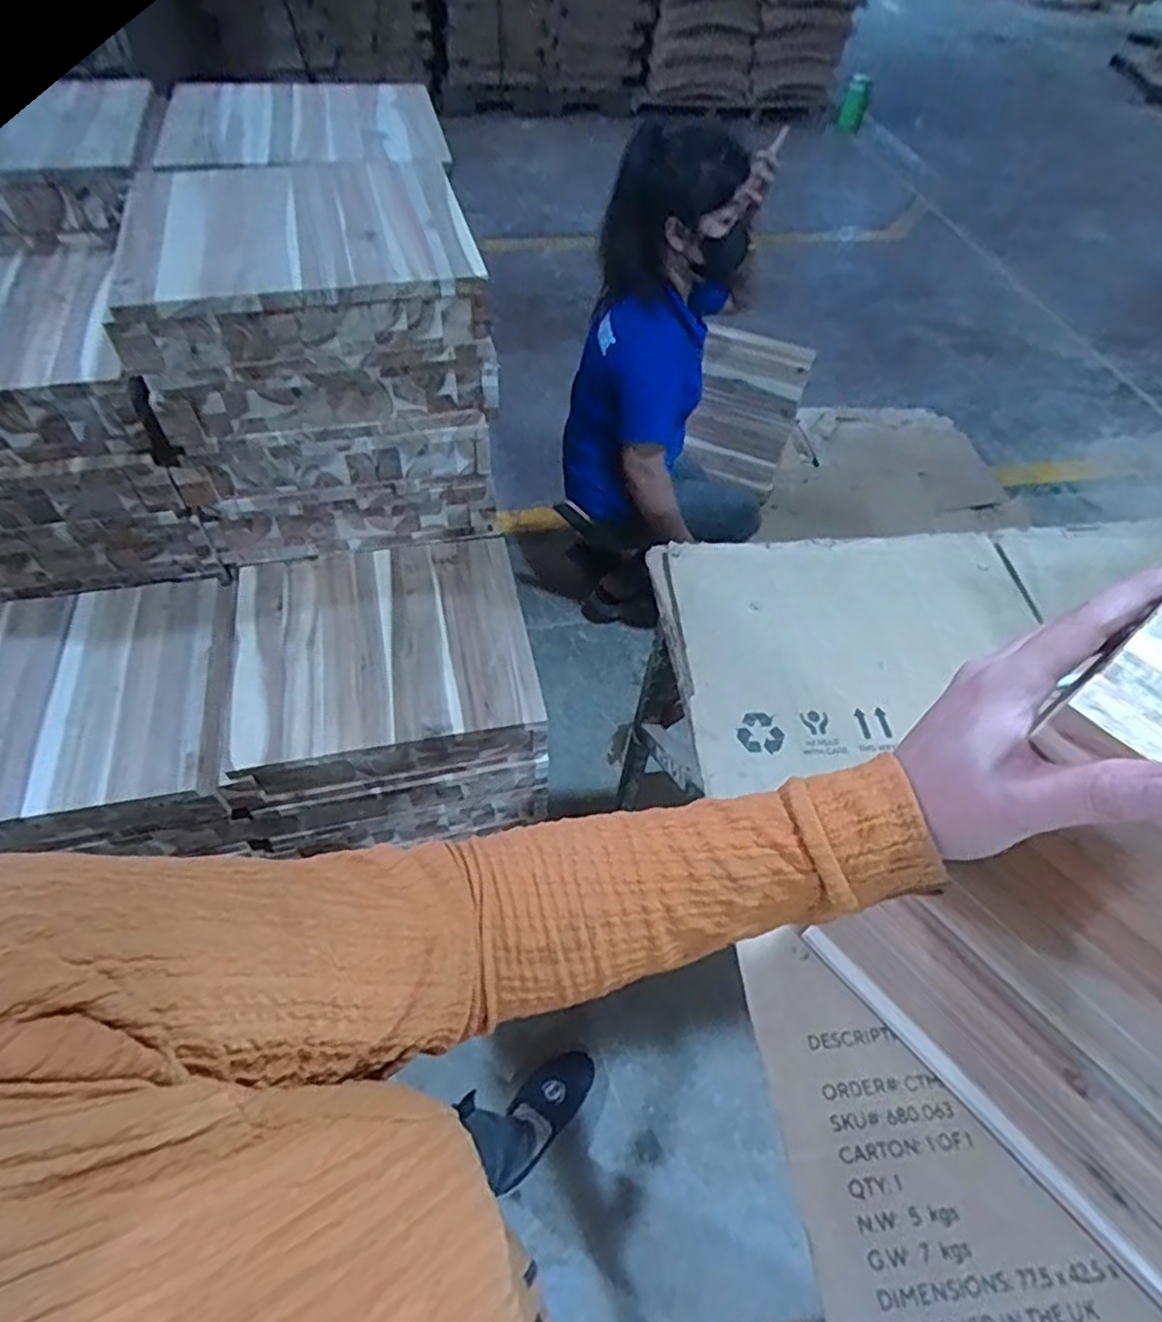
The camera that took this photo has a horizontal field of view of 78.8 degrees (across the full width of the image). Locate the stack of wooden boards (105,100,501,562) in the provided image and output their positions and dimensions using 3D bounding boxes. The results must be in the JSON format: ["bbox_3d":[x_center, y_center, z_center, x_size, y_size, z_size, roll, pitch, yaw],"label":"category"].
[{"bbox_3d":[-0.378,-0.504,1.072,0.389,0.424,0.636,-10,54,-12],"label":"stack of wooden boards"}]

